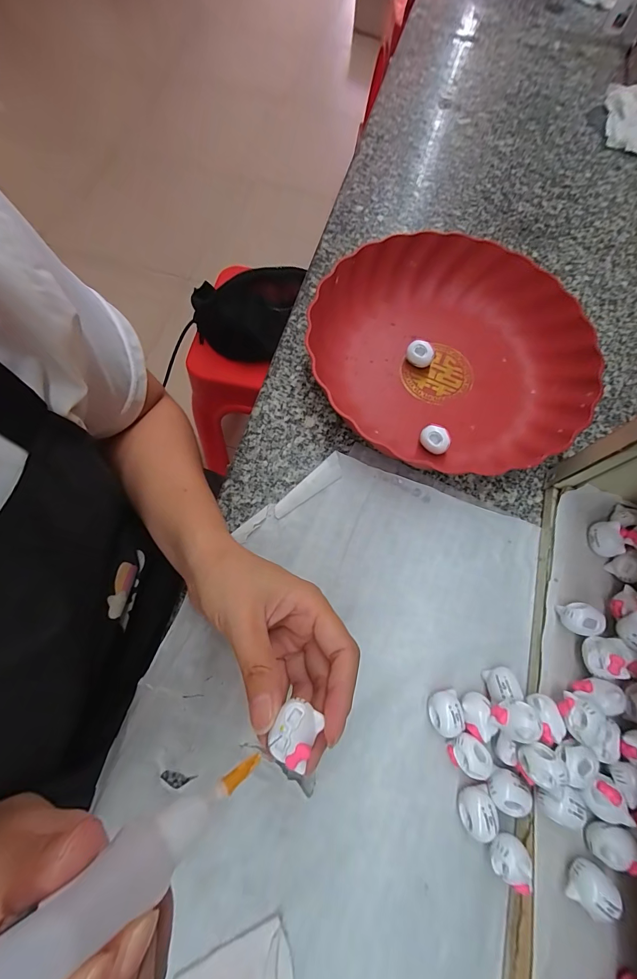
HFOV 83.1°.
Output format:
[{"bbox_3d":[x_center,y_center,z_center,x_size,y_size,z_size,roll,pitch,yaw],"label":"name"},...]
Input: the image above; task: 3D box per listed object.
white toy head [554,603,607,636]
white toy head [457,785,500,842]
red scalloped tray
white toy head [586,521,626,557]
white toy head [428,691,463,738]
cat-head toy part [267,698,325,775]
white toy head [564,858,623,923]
[{"bbox_3d":[0.179,0.090,0.248,0.023,0.022,0.020,5,70,-1],"label":"white toy head"},{"bbox_3d":[0.097,0.197,0.220,0.020,0.018,0.024,-8,70,-6],"label":"white toy head"},{"bbox_3d":[0.116,-0.123,0.327,0.243,0.046,0.236,40,73,11],"label":"red scalloped tray"},{"bbox_3d":[0.212,0.037,0.267,0.016,0.018,0.023,3,70,-2],"label":"white toy head"},{"bbox_3d":[0.083,0.147,0.236,0.020,0.017,0.026,-1,70,-3],"label":"white toy head"},{"bbox_3d":[-0.011,0.110,0.161,0.019,0.008,0.024,23,70,6],"label":"cat-head toy part"},{"bbox_3d":[0.149,0.219,0.200,0.020,0.022,0.022,1,70,-3],"label":"white toy head"}]

